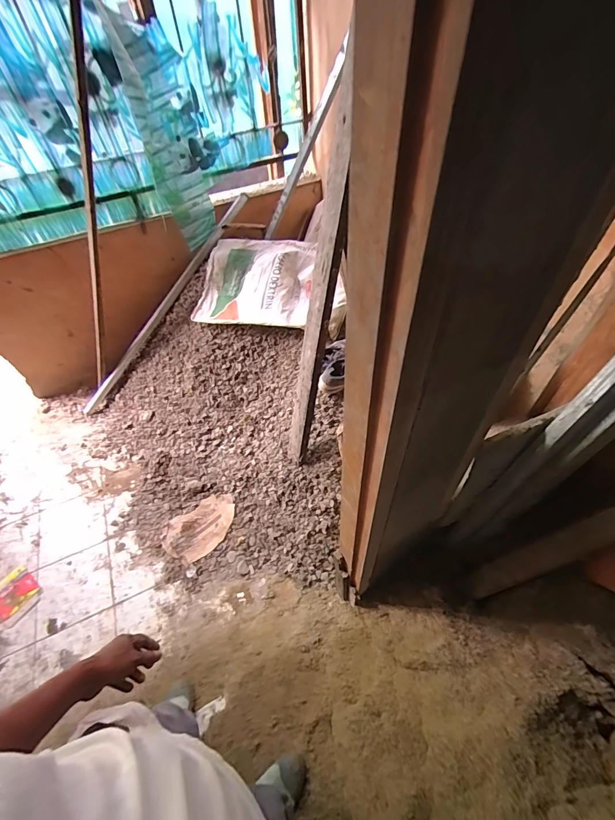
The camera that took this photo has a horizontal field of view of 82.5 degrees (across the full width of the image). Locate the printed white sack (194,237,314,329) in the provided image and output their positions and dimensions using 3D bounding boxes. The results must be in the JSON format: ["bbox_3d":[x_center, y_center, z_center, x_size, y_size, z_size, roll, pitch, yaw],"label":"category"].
[{"bbox_3d":[-0.260,-0.627,1.677,0.611,0.084,0.462,9,79,23],"label":"printed white sack"}]

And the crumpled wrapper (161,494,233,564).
[{"bbox_3d":[-0.473,0.530,1.570,0.337,0.024,0.218,-30,61,-8],"label":"crumpled wrapper"}]

